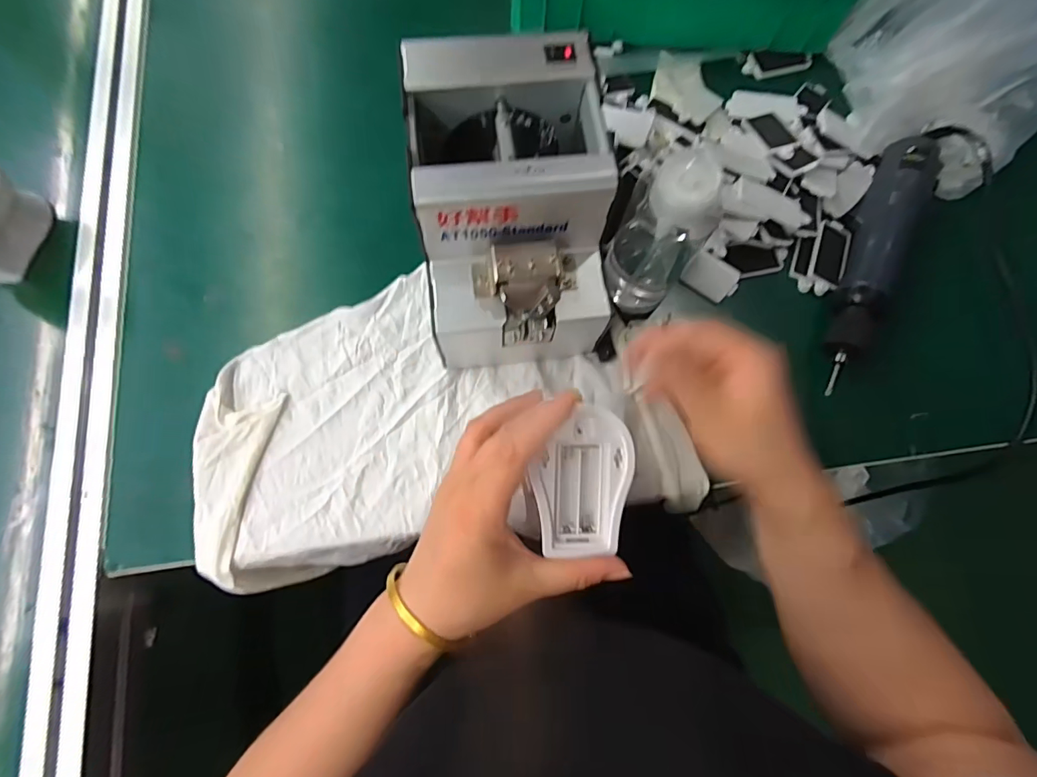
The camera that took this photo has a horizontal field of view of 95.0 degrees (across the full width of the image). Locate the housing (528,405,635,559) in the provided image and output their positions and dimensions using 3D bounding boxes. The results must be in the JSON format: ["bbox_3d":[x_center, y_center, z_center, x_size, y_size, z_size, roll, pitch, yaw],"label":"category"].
[{"bbox_3d":[0.036,0.053,0.283,0.056,0.019,0.083,12,88,-8],"label":"housing"}]

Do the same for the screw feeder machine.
[{"bbox_3d":[-0.006,-0.121,0.351,0.125,0.141,0.181,-6,75,-3],"label":"screw feeder machine"}]

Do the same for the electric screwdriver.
[{"bbox_3d":[0.306,-0.113,0.408,0.040,0.034,0.245,27,75,4],"label":"electric screwdriver"}]

